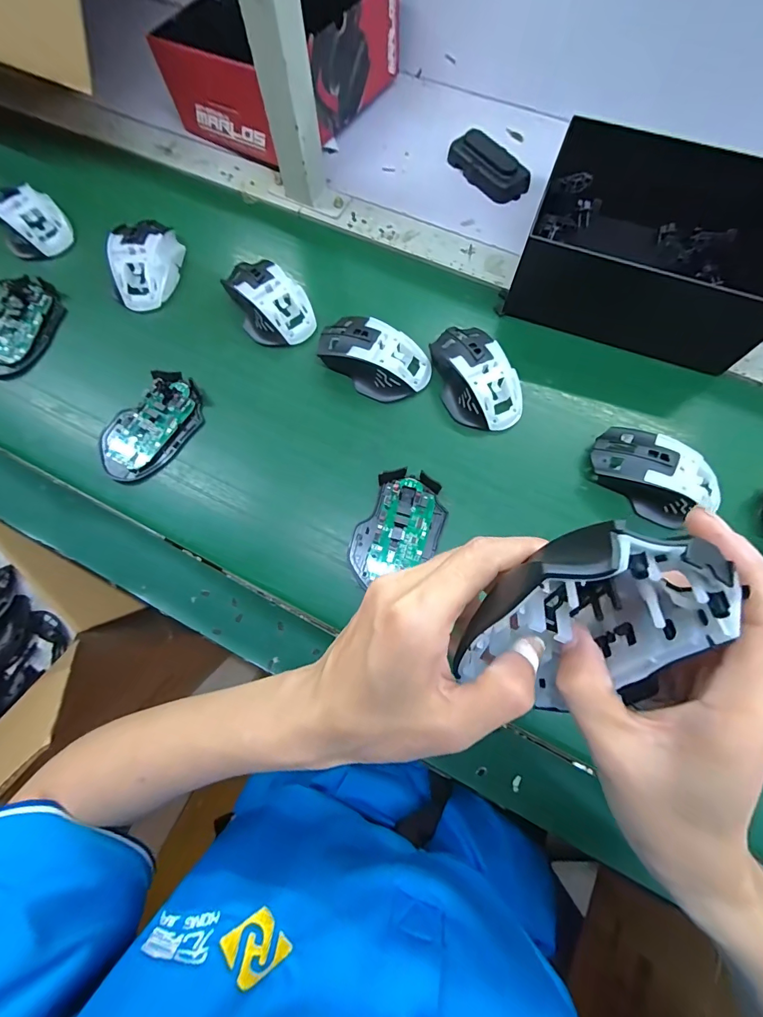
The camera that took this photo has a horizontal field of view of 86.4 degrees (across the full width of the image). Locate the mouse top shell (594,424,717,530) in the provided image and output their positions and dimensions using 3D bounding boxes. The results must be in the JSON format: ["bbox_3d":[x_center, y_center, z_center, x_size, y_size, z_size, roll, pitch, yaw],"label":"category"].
[{"bbox_3d":[0.243,-0.030,0.358,0.109,0.035,0.064,33,76,10],"label":"mouse top shell"}]

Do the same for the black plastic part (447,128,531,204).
[{"bbox_3d":[0.128,-0.414,0.489,0.043,0.027,0.102,-42,77,-11],"label":"black plastic part"}]

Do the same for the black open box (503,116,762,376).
[{"bbox_3d":[0.270,-0.276,0.413,0.230,0.079,0.204,20,74,7],"label":"black open box"}]

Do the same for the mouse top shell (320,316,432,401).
[{"bbox_3d":[-0.009,-0.151,0.402,0.114,0.033,0.065,22,74,7],"label":"mouse top shell"}]

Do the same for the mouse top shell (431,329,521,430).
[{"bbox_3d":[0.090,-0.130,0.394,0.067,0.033,0.112,-23,74,-6],"label":"mouse top shell"}]

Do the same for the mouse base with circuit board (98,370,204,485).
[{"bbox_3d":[-0.223,-0.080,0.394,0.071,0.019,0.112,40,78,12],"label":"mouse base with circuit board"}]

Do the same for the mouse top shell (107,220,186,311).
[{"bbox_3d":[-0.258,-0.270,0.444,0.070,0.039,0.104,-4,73,0],"label":"mouse top shell"}]

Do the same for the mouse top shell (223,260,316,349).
[{"bbox_3d":[-0.121,-0.221,0.426,0.074,0.036,0.112,-42,77,-11],"label":"mouse top shell"}]

